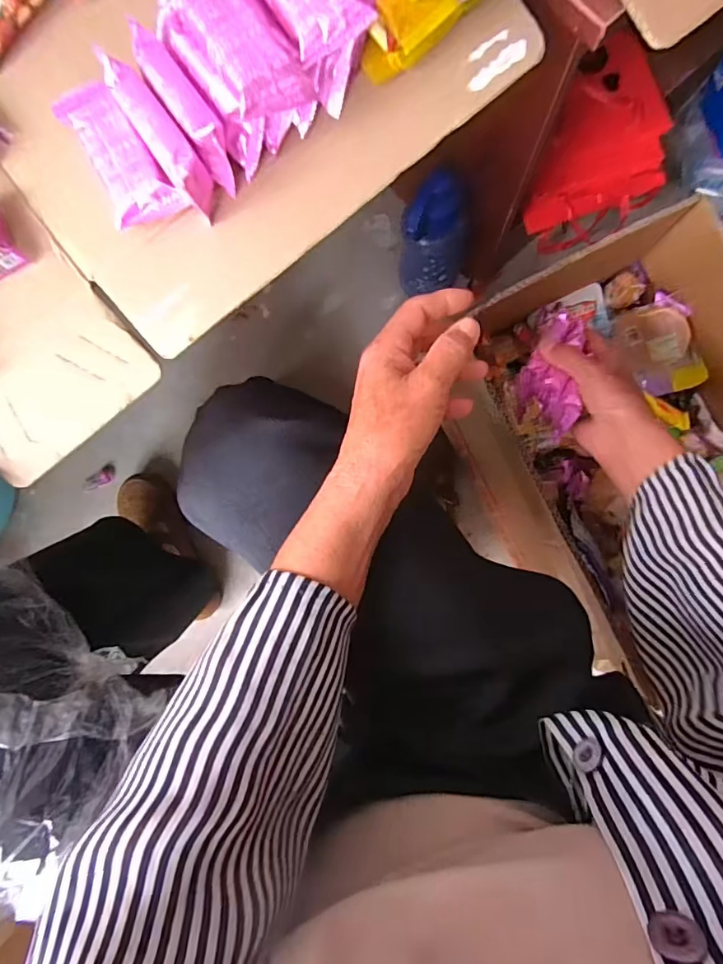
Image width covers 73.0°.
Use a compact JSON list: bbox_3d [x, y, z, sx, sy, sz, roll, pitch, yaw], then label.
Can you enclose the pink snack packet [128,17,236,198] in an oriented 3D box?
[{"bbox_3d":[-0.104,-0.221,0.287,0.022,0.033,0.091,-33,102,3],"label":"pink snack packet"}]

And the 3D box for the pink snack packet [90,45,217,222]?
[{"bbox_3d":[-0.119,-0.204,0.288,0.021,0.037,0.091,-35,97,3],"label":"pink snack packet"}]

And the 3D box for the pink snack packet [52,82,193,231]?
[{"bbox_3d":[-0.153,-0.205,0.309,0.042,0.026,0.086,-33,84,3],"label":"pink snack packet"}]

